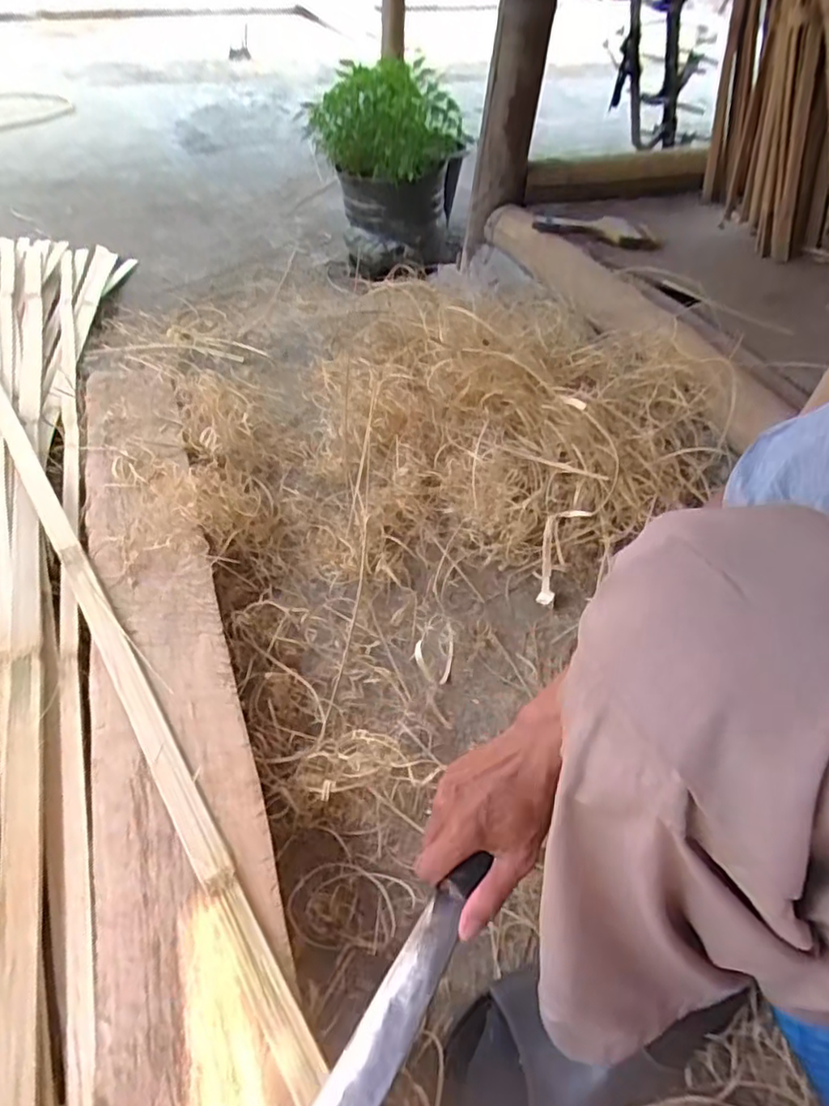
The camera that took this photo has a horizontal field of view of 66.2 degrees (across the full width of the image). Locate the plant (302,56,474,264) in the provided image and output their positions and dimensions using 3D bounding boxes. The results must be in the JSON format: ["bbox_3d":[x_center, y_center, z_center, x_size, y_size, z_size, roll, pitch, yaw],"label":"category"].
[{"bbox_3d":[-0.057,-0.830,1.391,0.276,0.372,0.356,18,47,14],"label":"plant"}]

